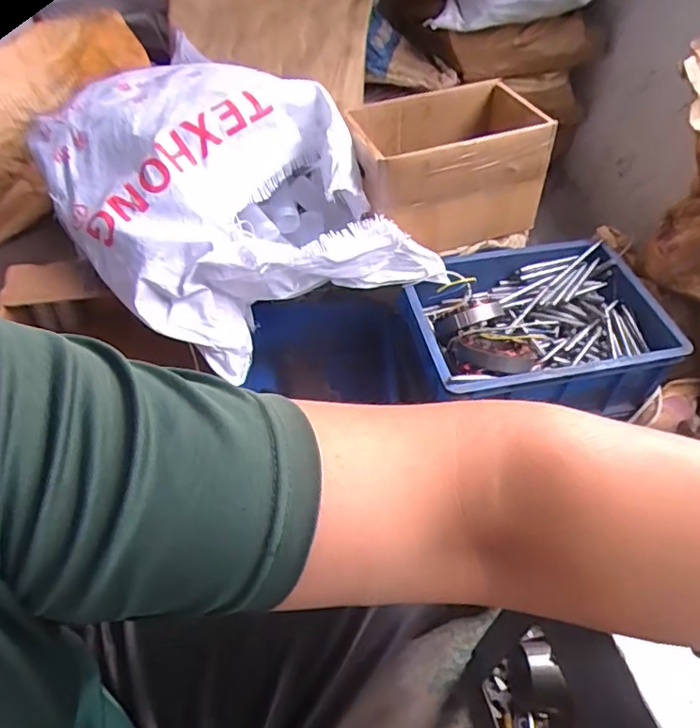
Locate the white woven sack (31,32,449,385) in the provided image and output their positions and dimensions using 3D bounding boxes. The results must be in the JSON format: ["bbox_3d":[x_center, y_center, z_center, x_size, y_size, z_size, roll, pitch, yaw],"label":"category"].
[{"bbox_3d":[-0.227,-0.294,0.939,0.412,0.246,0.651,-36,59,-28],"label":"white woven sack"}]

